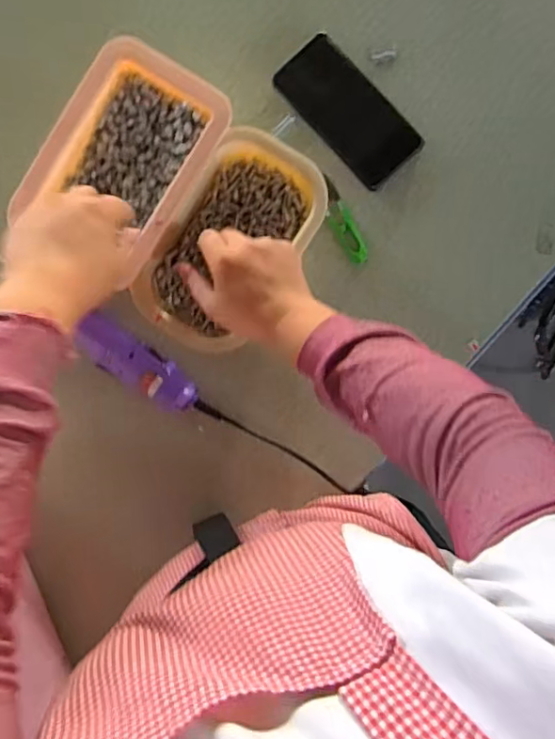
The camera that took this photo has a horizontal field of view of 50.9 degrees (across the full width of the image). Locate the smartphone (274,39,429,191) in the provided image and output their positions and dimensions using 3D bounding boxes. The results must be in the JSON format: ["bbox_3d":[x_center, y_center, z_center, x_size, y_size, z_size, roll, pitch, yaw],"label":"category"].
[{"bbox_3d":[0.076,-0.273,0.615,0.079,0.014,0.160,-42,90,2],"label":"smartphone"}]

